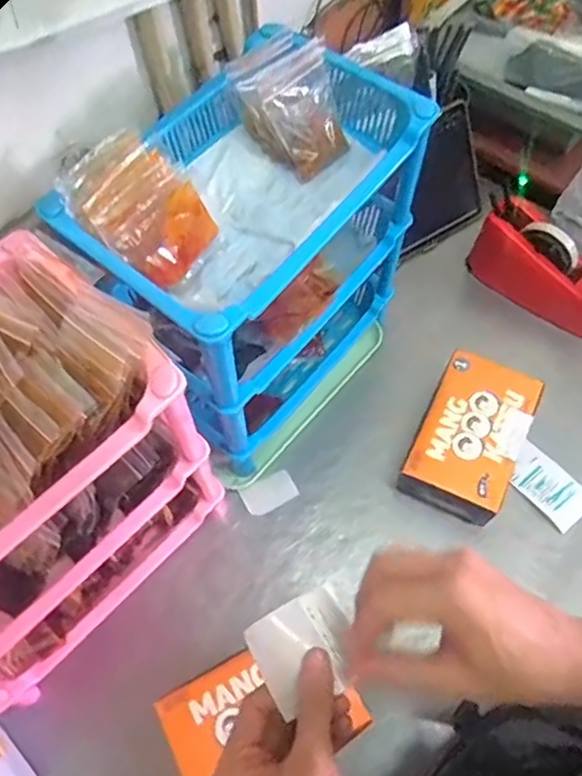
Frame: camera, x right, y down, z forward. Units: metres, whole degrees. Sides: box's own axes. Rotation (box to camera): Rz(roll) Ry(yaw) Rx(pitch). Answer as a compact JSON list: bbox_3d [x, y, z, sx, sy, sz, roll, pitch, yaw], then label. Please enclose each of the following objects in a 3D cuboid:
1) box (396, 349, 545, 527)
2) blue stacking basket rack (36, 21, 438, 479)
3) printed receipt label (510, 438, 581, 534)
[{"bbox_3d":[0.209,0.058,0.715,0.110,0.078,0.172,24,66,14],"label":"box"},{"bbox_3d":[-0.033,-0.118,0.653,0.201,0.357,0.299,37,70,19],"label":"blue stacking basket rack"},{"bbox_3d":[0.301,0.113,0.706,0.056,0.012,0.097,-40,66,-11],"label":"printed receipt label"}]

